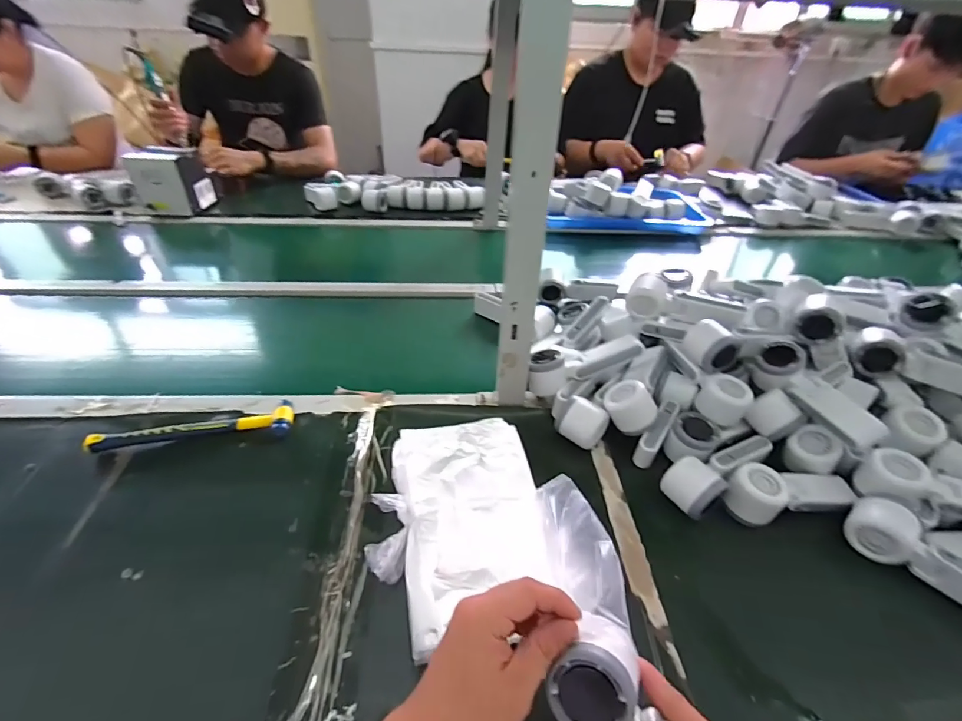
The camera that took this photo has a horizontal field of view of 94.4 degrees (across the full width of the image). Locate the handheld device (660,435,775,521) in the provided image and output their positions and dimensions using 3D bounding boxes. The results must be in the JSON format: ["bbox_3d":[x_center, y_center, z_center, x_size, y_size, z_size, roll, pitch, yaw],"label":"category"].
[{"bbox_3d":[0.300,0.131,0.556,0.168,0.052,0.055,-21,45,-27],"label":"handheld device"}]

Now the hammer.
[{"bbox_3d":[-0.382,0.088,0.604,0.245,0.028,0.058,-4,40,-9],"label":"hammer"}]

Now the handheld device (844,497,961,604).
[{"bbox_3d":[0.493,0.218,0.477,0.057,0.042,0.167,-30,50,-34],"label":"handheld device"}]

